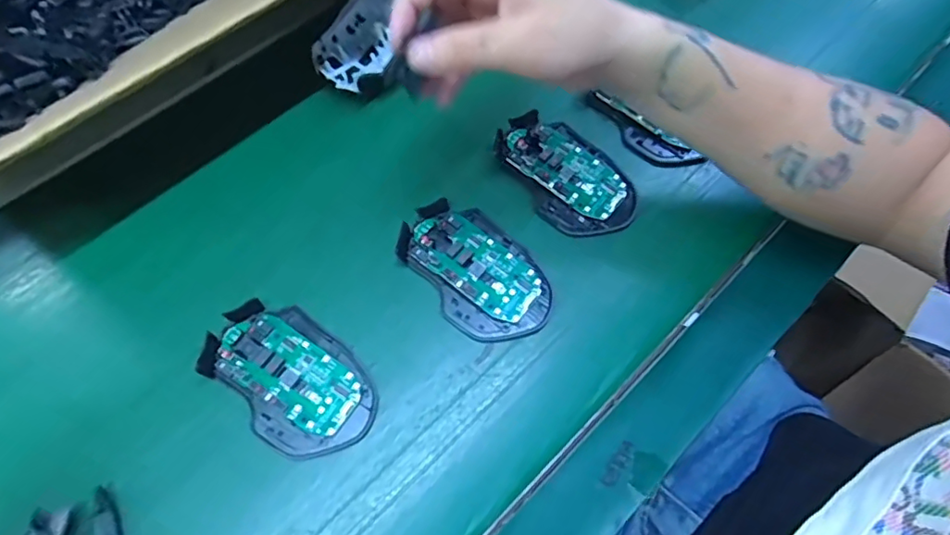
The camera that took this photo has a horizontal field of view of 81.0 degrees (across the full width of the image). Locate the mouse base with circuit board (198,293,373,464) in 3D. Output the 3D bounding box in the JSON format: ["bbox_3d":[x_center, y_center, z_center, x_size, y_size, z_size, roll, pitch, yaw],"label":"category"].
[{"bbox_3d":[-0.119,0.070,0.360,0.115,0.014,0.072,38,71,12],"label":"mouse base with circuit board"}]

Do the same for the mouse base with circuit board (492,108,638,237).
[{"bbox_3d":[0.070,-0.073,0.426,0.070,0.017,0.116,-37,74,-16],"label":"mouse base with circuit board"}]

